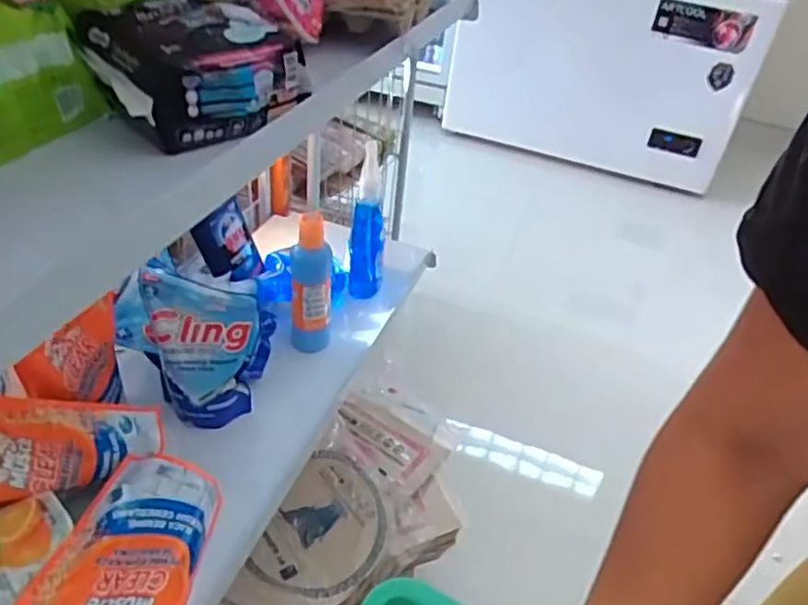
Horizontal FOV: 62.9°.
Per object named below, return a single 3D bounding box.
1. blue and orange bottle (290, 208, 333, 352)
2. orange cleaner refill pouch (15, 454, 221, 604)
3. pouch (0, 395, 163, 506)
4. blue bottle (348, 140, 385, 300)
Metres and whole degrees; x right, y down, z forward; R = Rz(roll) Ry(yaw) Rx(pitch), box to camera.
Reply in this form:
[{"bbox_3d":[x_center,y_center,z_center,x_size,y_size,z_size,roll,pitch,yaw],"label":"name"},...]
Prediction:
[{"bbox_3d":[-0.116,-0.015,0.825,0.046,0.207,0.039,-4,40,-14],"label":"blue and orange bottle"},{"bbox_3d":[-0.251,0.231,0.592,0.128,0.057,0.194,10,38,3],"label":"orange cleaner refill pouch"},{"bbox_3d":[-0.334,0.155,0.623,0.185,0.147,0.046,28,5,-42],"label":"pouch"},{"bbox_3d":[-0.051,-0.102,0.937,0.050,0.196,0.075,5,38,-3],"label":"blue bottle"}]

